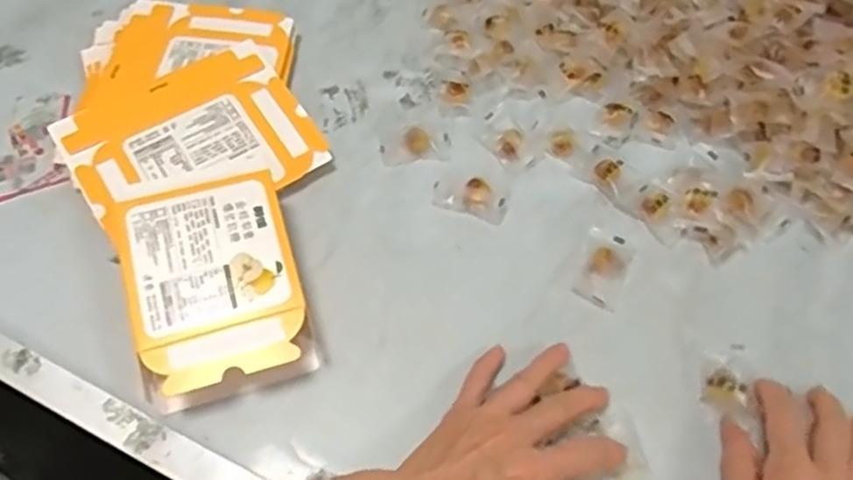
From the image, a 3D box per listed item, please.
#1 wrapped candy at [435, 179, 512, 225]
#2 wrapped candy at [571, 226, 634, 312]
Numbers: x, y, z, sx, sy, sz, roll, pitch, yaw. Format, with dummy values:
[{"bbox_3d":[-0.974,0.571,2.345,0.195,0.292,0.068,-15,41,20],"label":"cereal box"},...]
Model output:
[{"bbox_3d":[0.035,-0.032,0.522,0.057,0.013,0.026,18,61,10],"label":"wrapped candy"},{"bbox_3d":[0.126,0.019,0.491,0.032,0.011,0.057,23,62,12],"label":"wrapped candy"}]

